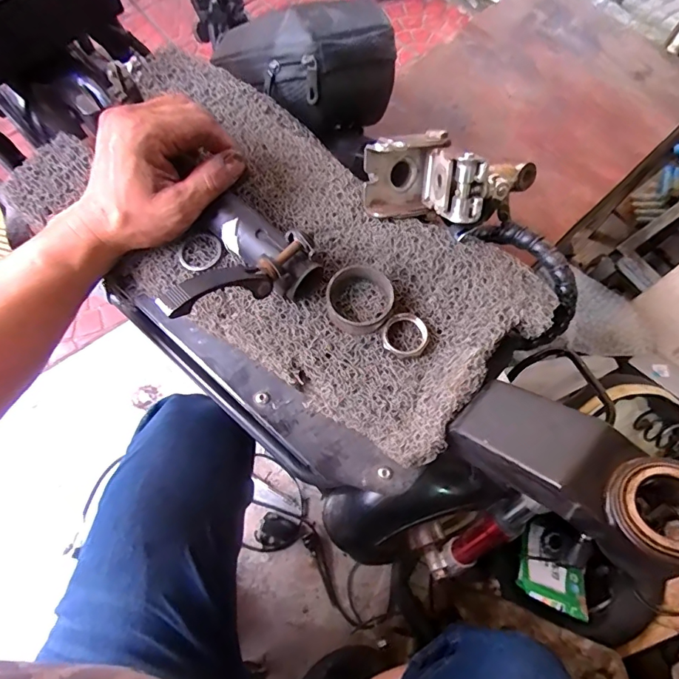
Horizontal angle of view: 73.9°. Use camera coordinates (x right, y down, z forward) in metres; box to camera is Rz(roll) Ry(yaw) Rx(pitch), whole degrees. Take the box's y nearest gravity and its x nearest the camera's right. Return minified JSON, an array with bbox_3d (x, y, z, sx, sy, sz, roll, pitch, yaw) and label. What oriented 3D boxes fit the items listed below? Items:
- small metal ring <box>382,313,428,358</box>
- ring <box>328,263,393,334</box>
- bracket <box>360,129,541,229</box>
[{"bbox_3d":[0.050,-0.003,0.341,0.033,0.008,0.033,0,70,0],"label":"small metal ring"},{"bbox_3d":[0.016,-0.030,0.347,0.051,0.023,0.051,0,70,0],"label":"ring"},{"bbox_3d":[0.091,-0.131,0.377,0.136,0.072,0.069,13,71,4],"label":"bracket"}]

